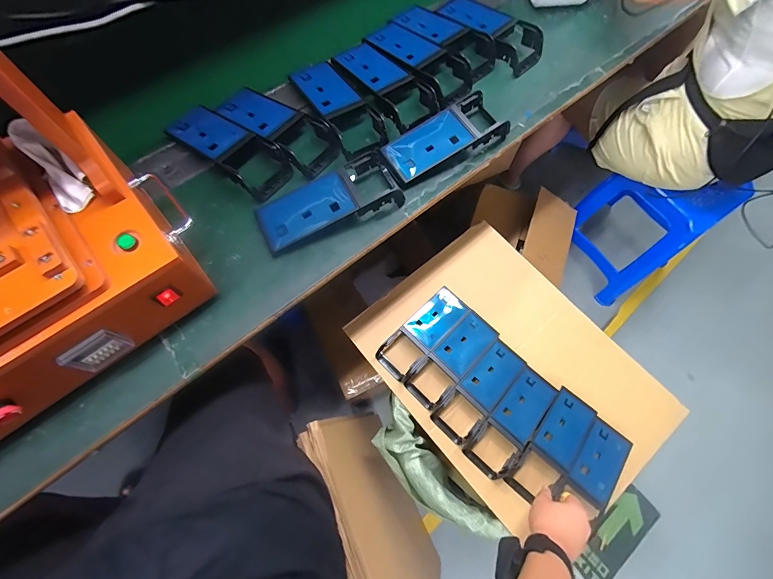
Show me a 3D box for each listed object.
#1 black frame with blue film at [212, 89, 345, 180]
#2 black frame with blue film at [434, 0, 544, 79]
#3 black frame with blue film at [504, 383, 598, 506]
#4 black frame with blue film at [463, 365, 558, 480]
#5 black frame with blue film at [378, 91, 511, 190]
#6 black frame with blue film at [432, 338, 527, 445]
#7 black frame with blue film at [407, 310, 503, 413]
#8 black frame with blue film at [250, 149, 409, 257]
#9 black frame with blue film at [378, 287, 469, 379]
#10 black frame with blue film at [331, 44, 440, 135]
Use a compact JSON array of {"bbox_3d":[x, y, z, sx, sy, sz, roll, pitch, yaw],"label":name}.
[{"bbox_3d":[-0.170,-0.259,0.558,0.200,0.040,0.078,36,72,13],"label":"black frame with blue film"},{"bbox_3d":[0.189,-0.485,0.669,0.210,0.043,0.104,42,74,15],"label":"black frame with blue film"},{"bbox_3d":[0.304,0.284,0.650,0.079,0.026,0.210,40,73,14],"label":"black frame with blue film"},{"bbox_3d":[0.236,0.242,0.661,0.078,0.029,0.210,39,73,14],"label":"black frame with blue film"},{"bbox_3d":[0.092,-0.244,0.567,0.209,0.027,0.085,-32,72,-12],"label":"black frame with blue film"},{"bbox_3d":[0.181,0.192,0.686,0.082,0.029,0.210,41,73,14],"label":"black frame with blue film"},{"bbox_3d":[0.132,0.133,0.699,0.077,0.034,0.210,43,74,15],"label":"black frame with blue film"},{"bbox_3d":[-0.082,-0.128,0.521,0.214,0.035,0.085,-25,71,-10],"label":"black frame with blue film"},{"bbox_3d":[0.076,0.082,0.714,0.079,0.031,0.210,42,74,15],"label":"black frame with blue film"},{"bbox_3d":[0.000,-0.348,0.599,0.083,0.034,0.193,-36,73,-14],"label":"black frame with blue film"}]

